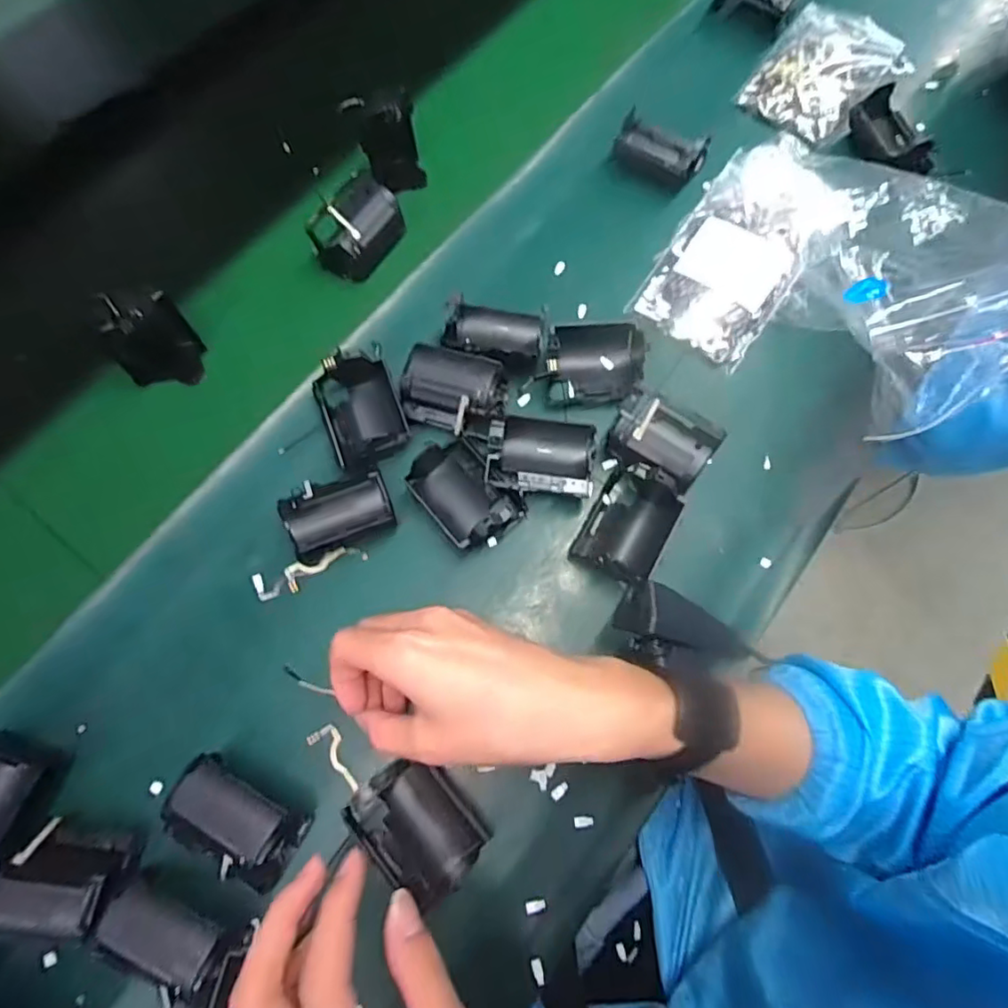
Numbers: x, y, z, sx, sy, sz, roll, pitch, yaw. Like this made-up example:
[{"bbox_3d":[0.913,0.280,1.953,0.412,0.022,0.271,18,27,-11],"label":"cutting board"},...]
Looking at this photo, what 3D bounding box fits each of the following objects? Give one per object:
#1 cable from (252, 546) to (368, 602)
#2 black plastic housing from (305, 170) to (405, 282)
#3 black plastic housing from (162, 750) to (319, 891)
[{"bbox_3d":[-0.128,0.045,0.399,0.073,0.009,0.020,-20,72,-7],"label":"cable"},{"bbox_3d":[-0.111,-0.213,0.461,0.039,0.044,0.069,33,74,11],"label":"black plastic housing"},{"bbox_3d":[-0.151,0.179,0.335,0.073,0.033,0.043,27,73,9],"label":"black plastic housing"}]

